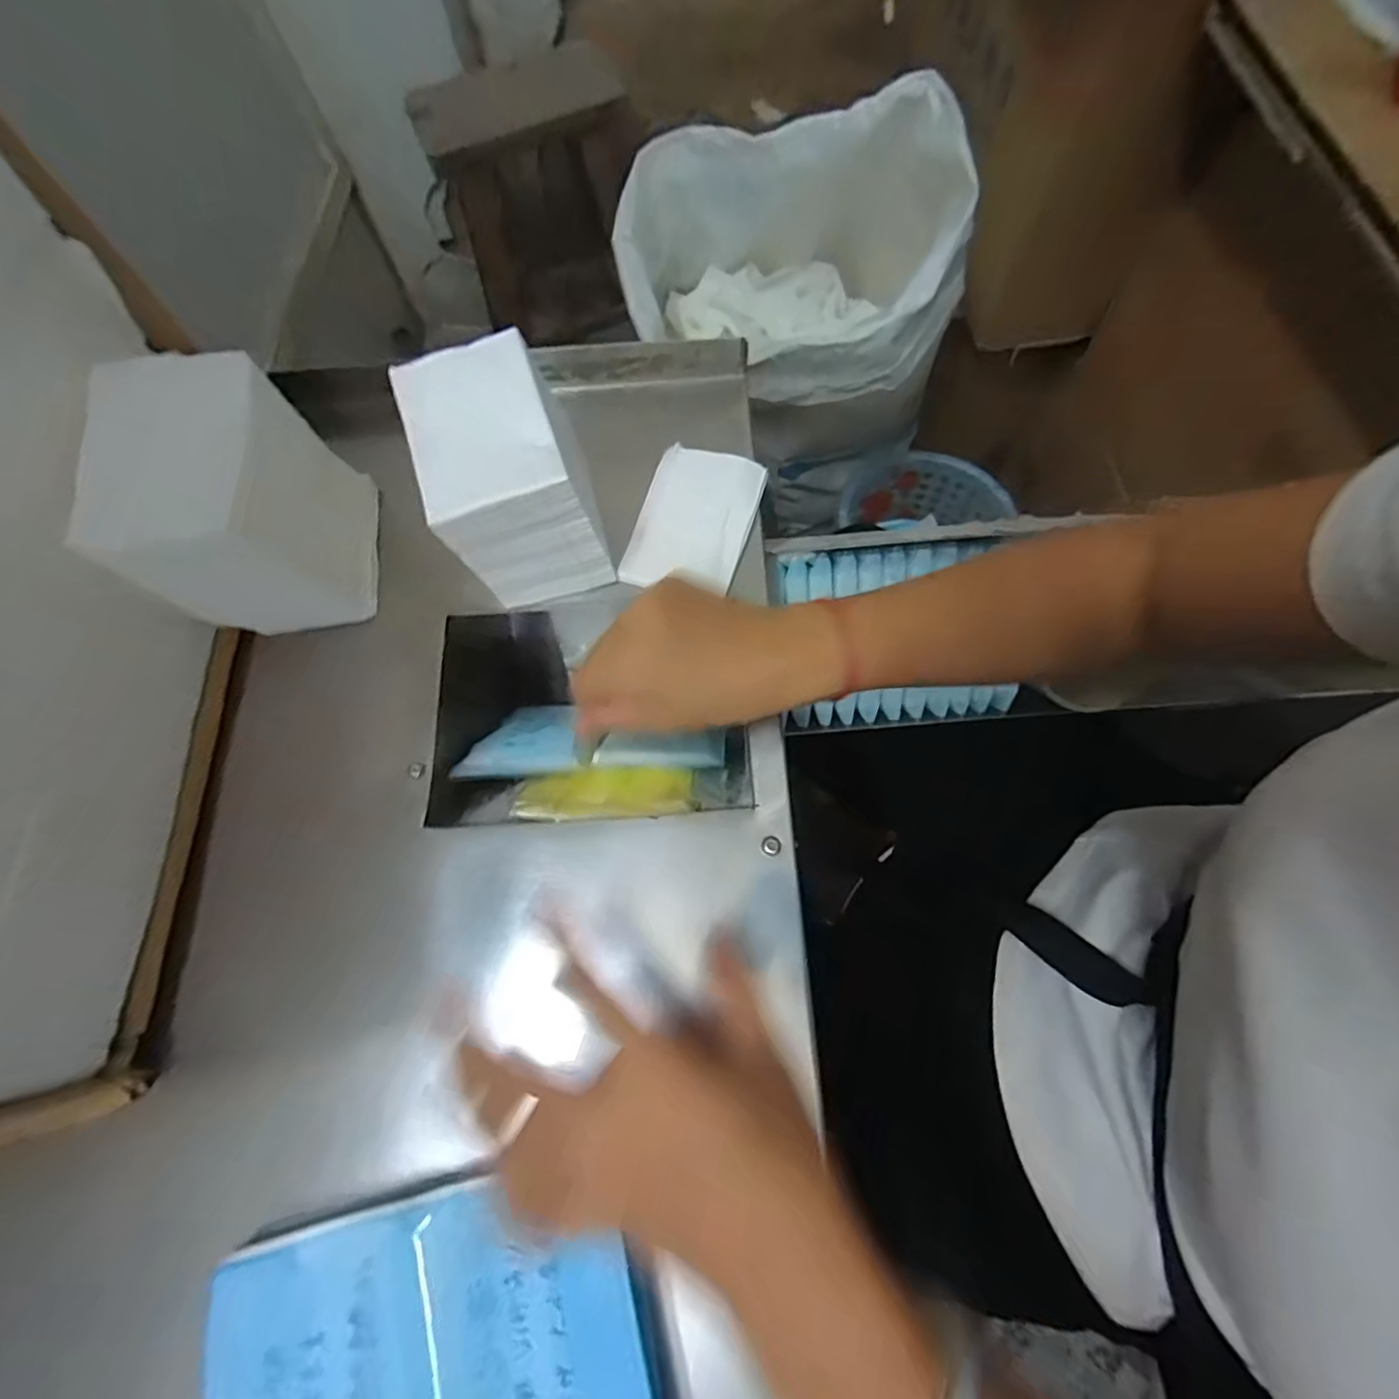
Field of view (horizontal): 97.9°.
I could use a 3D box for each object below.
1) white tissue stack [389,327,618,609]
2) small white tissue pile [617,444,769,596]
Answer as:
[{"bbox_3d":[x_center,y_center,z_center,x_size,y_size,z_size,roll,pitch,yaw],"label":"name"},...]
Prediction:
[{"bbox_3d":[-0.103,-0.120,0.331,0.073,0.088,0.099,-20,69,-5],"label":"white tissue stack"},{"bbox_3d":[-0.003,-0.109,0.375,0.065,0.017,0.098,17,71,9],"label":"small white tissue pile"}]

